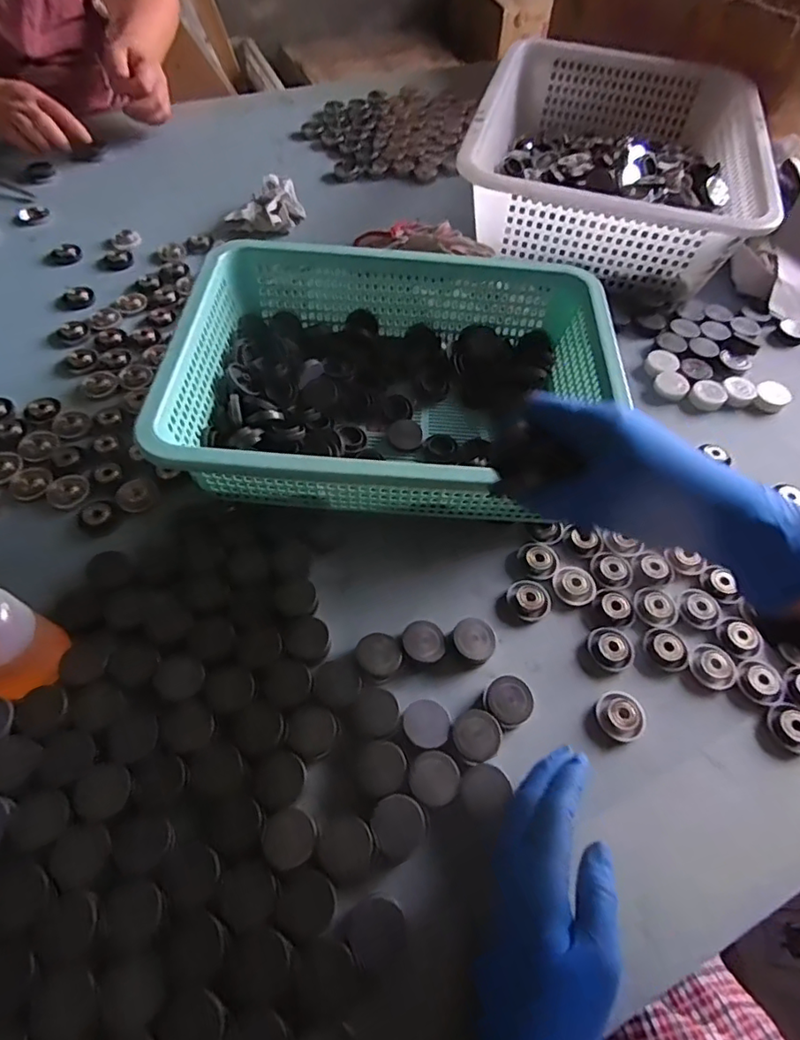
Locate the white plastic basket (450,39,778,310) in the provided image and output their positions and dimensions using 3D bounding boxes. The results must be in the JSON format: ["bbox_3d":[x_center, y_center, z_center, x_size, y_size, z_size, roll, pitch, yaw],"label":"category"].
[{"bbox_3d":[0.272,-0.467,0.745,0.334,0.119,0.439,13,58,6],"label":"white plastic basket"}]

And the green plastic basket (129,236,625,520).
[{"bbox_3d":[-0.002,-0.121,0.506,0.362,0.097,0.269,1,57,-1],"label":"green plastic basket"}]

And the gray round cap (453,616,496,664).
[{"bbox_3d":[0.054,0.090,0.421,0.031,0.019,0.030,1,57,-1],"label":"gray round cap"}]

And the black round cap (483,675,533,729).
[{"bbox_3d":[0.076,0.128,0.401,0.034,0.013,0.032,1,57,-1],"label":"black round cap"}]

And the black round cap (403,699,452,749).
[{"bbox_3d":[0.018,0.141,0.386,0.031,0.019,0.031,1,57,-1],"label":"black round cap"}]

